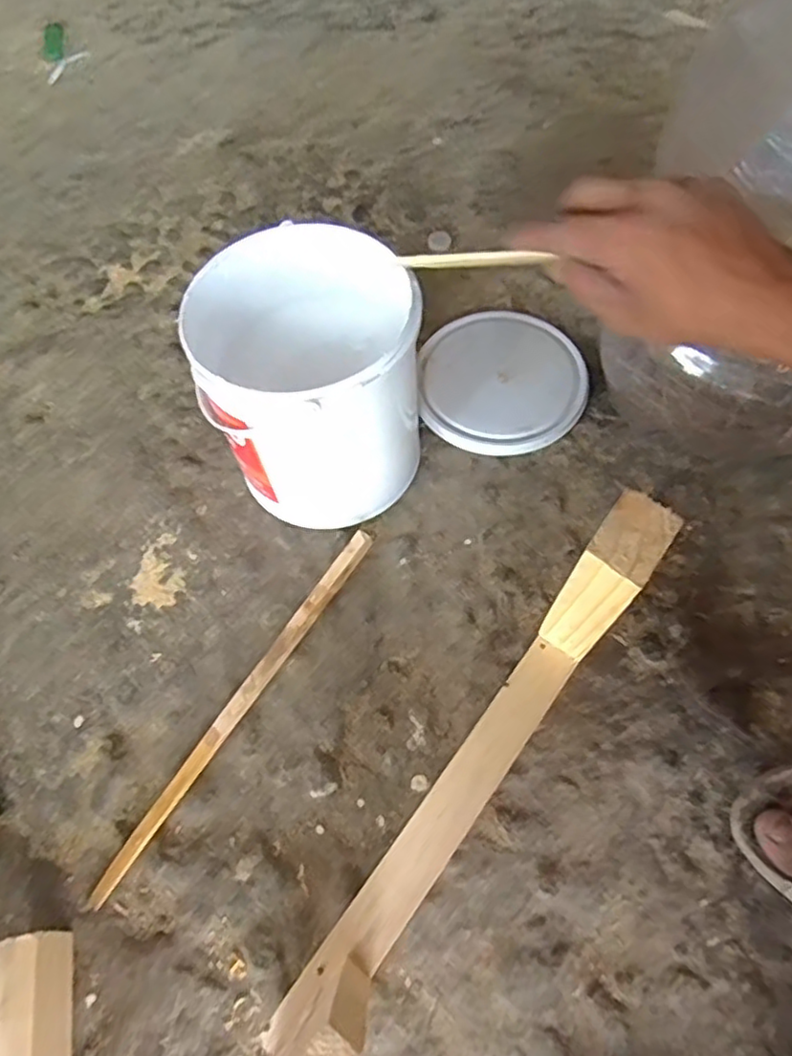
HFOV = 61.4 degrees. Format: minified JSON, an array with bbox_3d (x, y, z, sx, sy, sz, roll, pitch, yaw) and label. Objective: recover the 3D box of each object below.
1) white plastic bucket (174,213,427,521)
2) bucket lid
[{"bbox_3d":[-0.065,-0.119,0.571,0.161,0.190,0.167,-1,65,3],"label":"white plastic bucket"},{"bbox_3d":[0.105,-0.146,0.663,0.159,0.015,0.160,-1,65,3],"label":"bucket lid"}]

